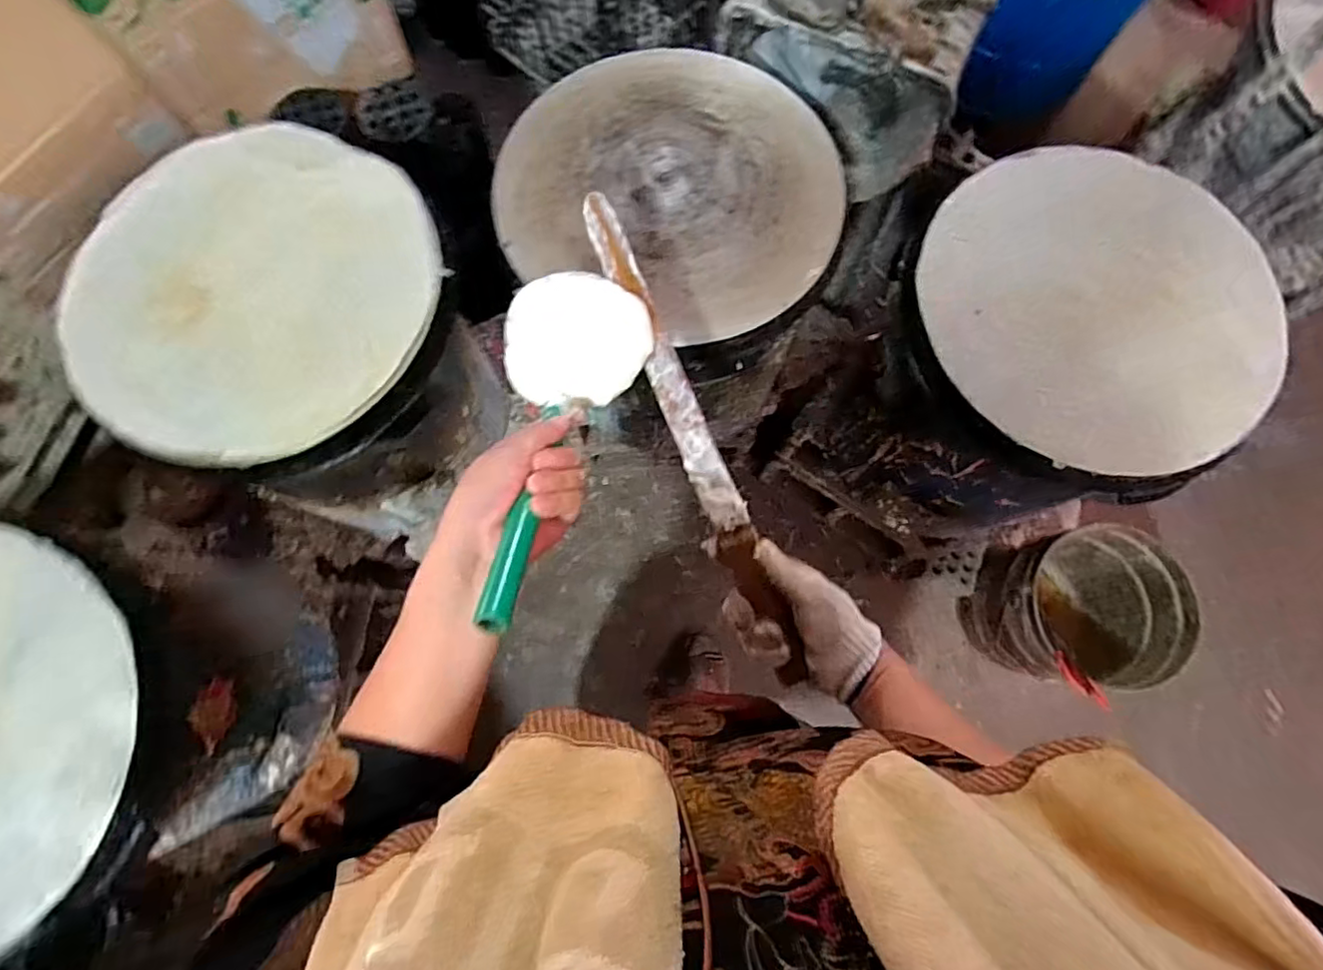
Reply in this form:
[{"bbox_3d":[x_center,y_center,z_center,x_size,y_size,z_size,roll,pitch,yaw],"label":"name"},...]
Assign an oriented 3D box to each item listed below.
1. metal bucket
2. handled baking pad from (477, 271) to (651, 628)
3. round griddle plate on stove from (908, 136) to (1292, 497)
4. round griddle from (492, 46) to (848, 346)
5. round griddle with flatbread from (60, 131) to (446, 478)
[{"bbox_3d":[0.747,0.224,1.158,0.275,0.276,0.258,0,78,-1],"label":"metal bucket"},{"bbox_3d":[-0.075,-0.041,0.448,0.114,0.047,0.314,6,51,0],"label":"handled baking pad"},{"bbox_3d":[0.450,-0.182,0.661,0.334,0.060,0.367,0,78,-1],"label":"round griddle plate on stove"},{"bbox_3d":[0.016,-0.346,0.709,0.375,0.046,0.356,0,78,-1],"label":"round griddle"},{"bbox_3d":[-0.440,-0.216,0.668,0.408,0.049,0.374,0,78,-1],"label":"round griddle with flatbread"}]

